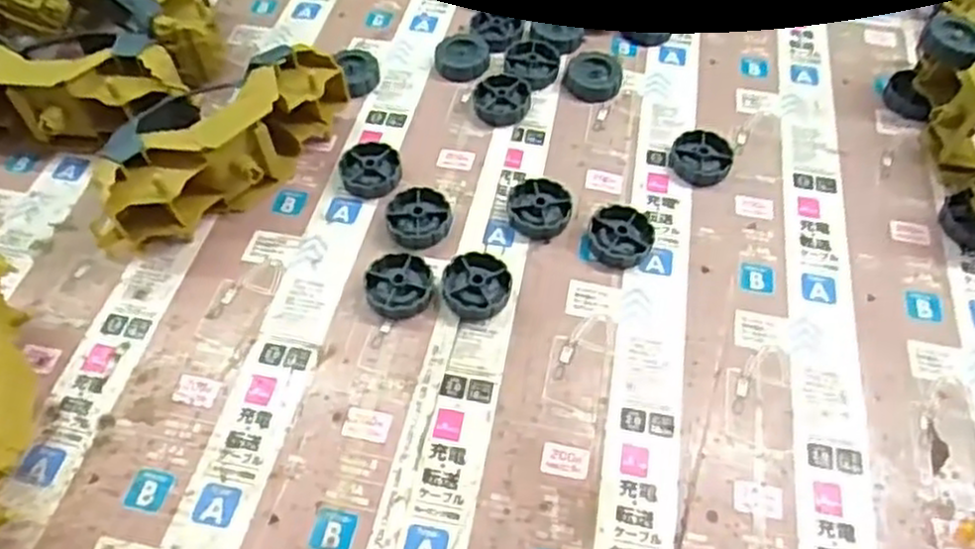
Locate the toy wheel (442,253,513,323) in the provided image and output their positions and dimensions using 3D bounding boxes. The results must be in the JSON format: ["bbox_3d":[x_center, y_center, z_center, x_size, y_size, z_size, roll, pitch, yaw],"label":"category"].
[{"bbox_3d":[-0.007,0.006,0.433,0.037,0.009,0.040,-1,54,1],"label":"toy wheel"}]

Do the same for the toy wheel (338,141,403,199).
[{"bbox_3d":[-0.074,-0.065,0.487,0.038,0.013,0.042,-12,55,-7],"label":"toy wheel"}]

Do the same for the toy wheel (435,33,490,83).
[{"bbox_3d":[-0.017,-0.155,0.547,0.038,0.011,0.039,-1,54,1],"label":"toy wheel"}]

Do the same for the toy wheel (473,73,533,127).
[{"bbox_3d":[0.010,-0.119,0.519,0.038,0.010,0.042,3,55,3],"label":"toy wheel"}]

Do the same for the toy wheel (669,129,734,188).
[{"bbox_3d":[0.138,-0.076,0.496,0.038,0.012,0.040,-1,54,1],"label":"toy wheel"}]

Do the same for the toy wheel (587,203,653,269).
[{"bbox_3d":[0.079,-0.025,0.457,0.037,0.013,0.042,4,55,4],"label":"toy wheel"}]

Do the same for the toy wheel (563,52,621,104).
[{"bbox_3d":[0.074,-0.137,0.536,0.039,0.016,0.039,-1,54,1],"label":"toy wheel"}]

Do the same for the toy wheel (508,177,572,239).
[{"bbox_3d":[0.032,-0.039,0.468,0.037,0.013,0.038,-1,54,1],"label":"toy wheel"}]

